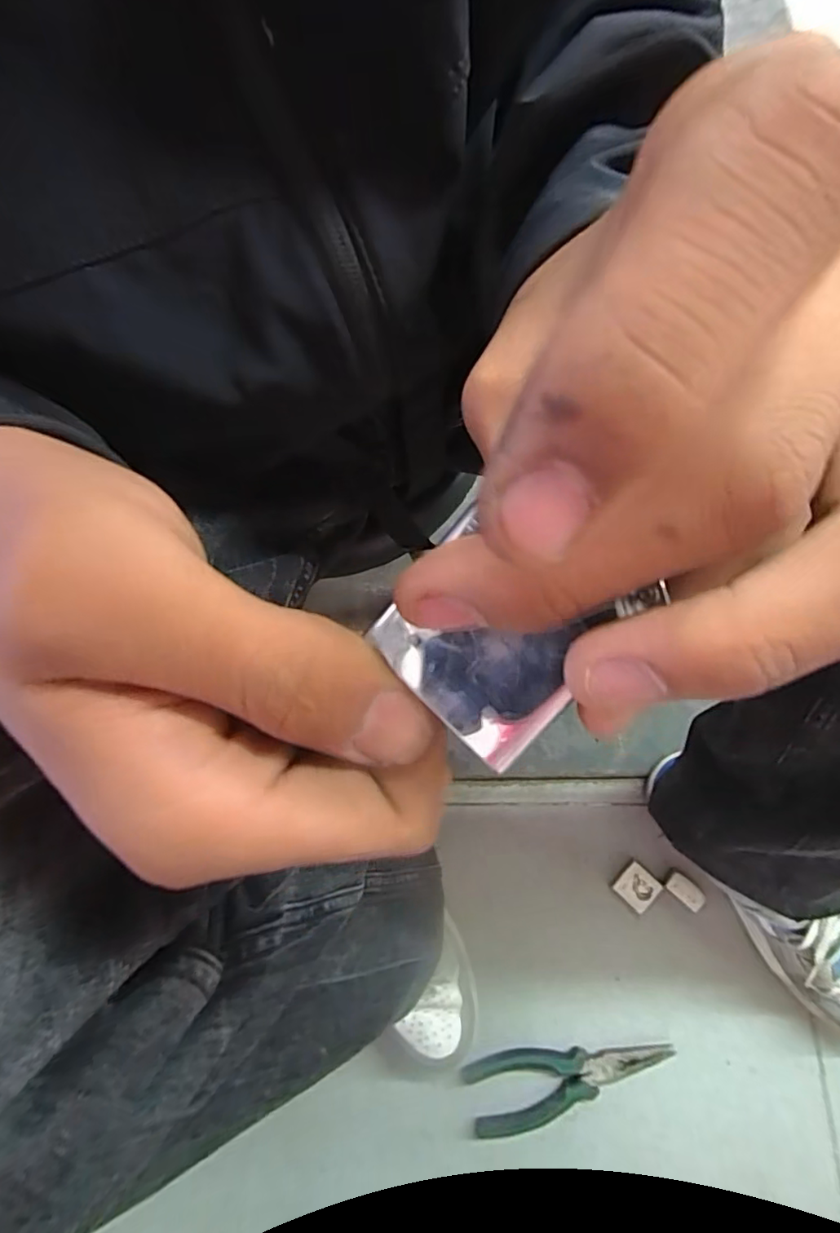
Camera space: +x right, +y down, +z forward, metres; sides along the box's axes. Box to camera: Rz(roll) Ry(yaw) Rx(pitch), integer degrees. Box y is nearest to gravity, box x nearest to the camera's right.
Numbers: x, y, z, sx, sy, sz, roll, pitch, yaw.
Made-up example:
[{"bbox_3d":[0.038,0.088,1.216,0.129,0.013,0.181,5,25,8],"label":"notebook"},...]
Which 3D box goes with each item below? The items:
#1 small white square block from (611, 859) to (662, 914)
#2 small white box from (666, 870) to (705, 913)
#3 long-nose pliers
[{"bbox_3d":[0.217,0.271,0.550,0.038,0.008,0.036,41,78,11],"label":"small white square block"},{"bbox_3d":[0.262,0.272,0.545,0.036,0.012,0.021,40,78,11],"label":"small white box"},{"bbox_3d":[0.139,0.438,0.506,0.188,0.012,0.068,-6,74,-1],"label":"long-nose pliers"}]

